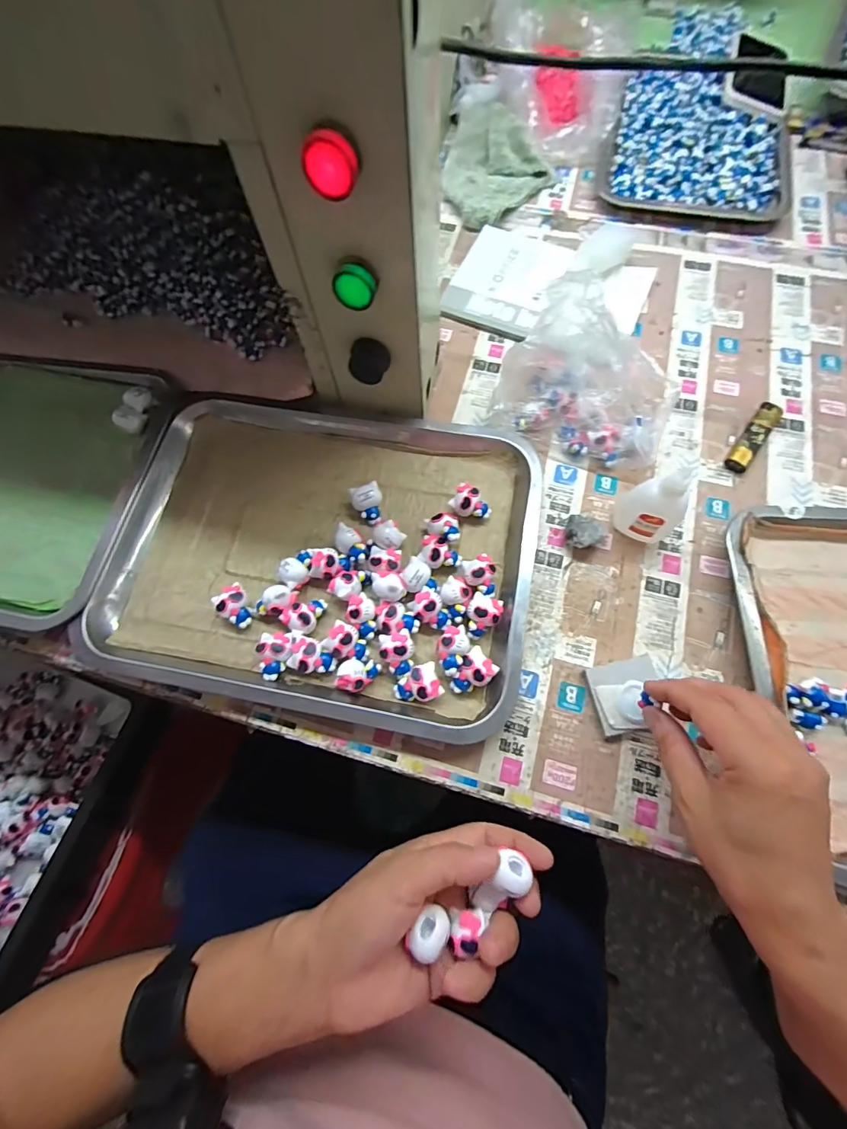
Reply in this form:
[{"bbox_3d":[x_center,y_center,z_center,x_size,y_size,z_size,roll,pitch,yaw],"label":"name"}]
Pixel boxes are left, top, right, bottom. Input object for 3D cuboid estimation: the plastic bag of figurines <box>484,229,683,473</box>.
[{"bbox_3d":[0.143,-0.168,0.366,0.146,0.120,0.099,20,72,9],"label":"plastic bag of figurines"}]

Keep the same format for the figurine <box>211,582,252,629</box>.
[{"bbox_3d":[-0.149,0.033,0.353,0.031,0.024,0.025,38,76,15],"label":"figurine"}]

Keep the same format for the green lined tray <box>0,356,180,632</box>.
[{"bbox_3d":[-0.416,-0.083,0.434,0.330,0.055,0.261,9,70,6],"label":"green lined tray"}]

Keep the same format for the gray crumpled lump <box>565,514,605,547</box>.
[{"bbox_3d":[0.134,-0.025,0.368,0.033,0.020,0.027,2,70,4],"label":"gray crumpled lump"}]

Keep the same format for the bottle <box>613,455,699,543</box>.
[{"bbox_3d":[0.178,-0.050,0.337,0.027,0.093,0.046,-42,73,-12],"label":"bottle"}]

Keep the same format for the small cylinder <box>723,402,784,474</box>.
[{"bbox_3d":[0.301,-0.115,0.402,0.020,0.013,0.080,36,75,14],"label":"small cylinder"}]

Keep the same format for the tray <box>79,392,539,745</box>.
[{"bbox_3d":[-0.084,-0.017,0.370,0.339,0.028,0.260,9,70,6],"label":"tray"}]

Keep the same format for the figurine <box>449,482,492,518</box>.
[{"bbox_3d":[0.040,-0.050,0.374,0.033,0.022,0.026,29,73,13],"label":"figurine"}]

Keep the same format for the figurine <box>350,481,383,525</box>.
[{"bbox_3d":[-0.046,-0.052,0.378,0.025,0.020,0.031,-20,70,-4],"label":"figurine"}]

